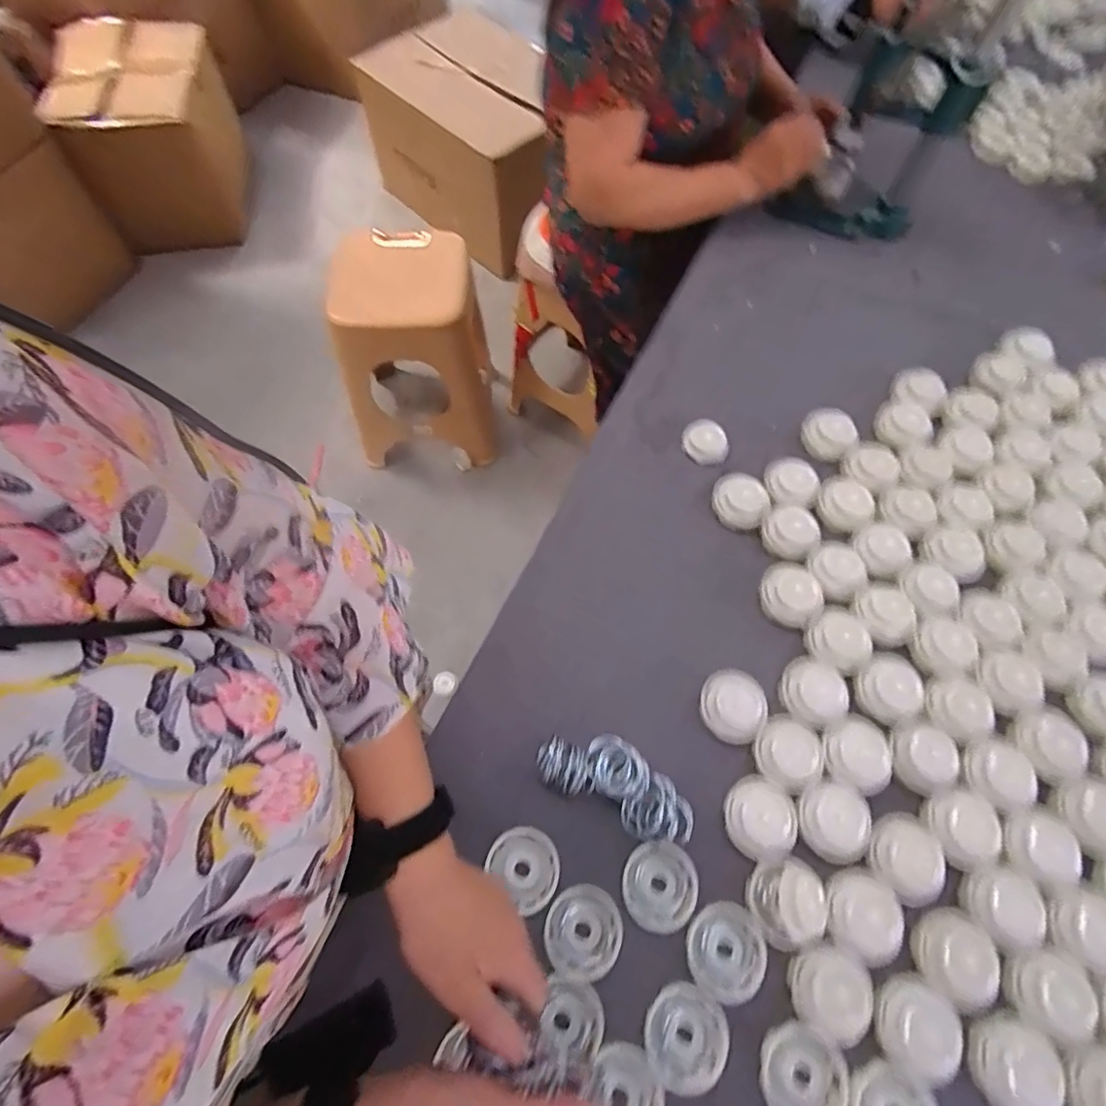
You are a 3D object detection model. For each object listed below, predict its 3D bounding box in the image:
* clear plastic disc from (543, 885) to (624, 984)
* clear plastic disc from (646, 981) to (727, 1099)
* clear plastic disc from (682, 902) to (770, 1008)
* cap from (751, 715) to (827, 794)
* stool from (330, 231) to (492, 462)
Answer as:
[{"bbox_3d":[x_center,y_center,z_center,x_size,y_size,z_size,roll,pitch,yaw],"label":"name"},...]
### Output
[{"bbox_3d":[0.025,0.311,0.468,0.060,0.009,0.063,0,64,1],"label":"clear plastic disc"},{"bbox_3d":[0.102,0.371,0.436,0.064,0.011,0.063,0,64,1],"label":"clear plastic disc"},{"bbox_3d":[0.140,0.321,0.459,0.063,0.007,0.066,0,64,1],"label":"clear plastic disc"},{"bbox_3d":[0.217,0.179,0.516,0.059,0.019,0.065,39,71,18],"label":"cap"},{"bbox_3d":[-0.301,-0.407,1.274,0.303,0.427,0.261,-10,64,-4],"label":"stool"}]

